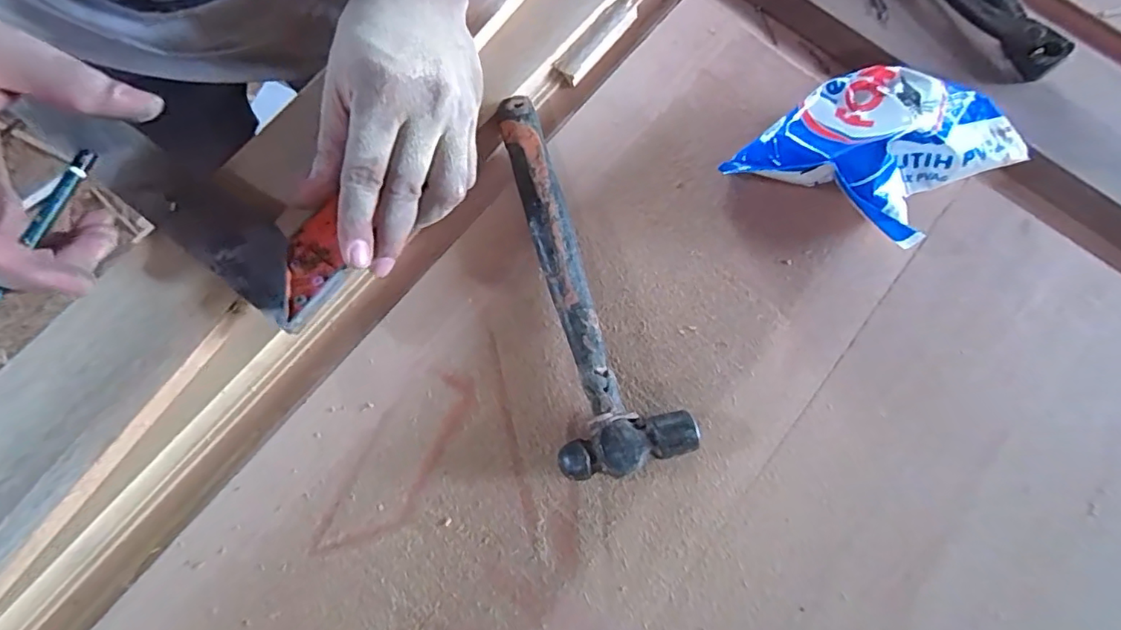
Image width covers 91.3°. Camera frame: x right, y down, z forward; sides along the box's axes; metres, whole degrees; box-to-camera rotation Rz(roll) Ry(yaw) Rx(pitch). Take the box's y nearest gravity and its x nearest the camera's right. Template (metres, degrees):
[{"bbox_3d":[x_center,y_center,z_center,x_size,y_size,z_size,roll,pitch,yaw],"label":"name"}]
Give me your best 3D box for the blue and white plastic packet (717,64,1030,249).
[{"bbox_3d":[0.200,-0.104,0.345,0.141,0.046,0.110,-38,81,-9],"label":"blue and white plastic packet"}]

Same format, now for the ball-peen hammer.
[{"bbox_3d":[0.009,-0.026,0.334,0.072,0.028,0.236,-15,78,-5],"label":"ball-peen hammer"}]

